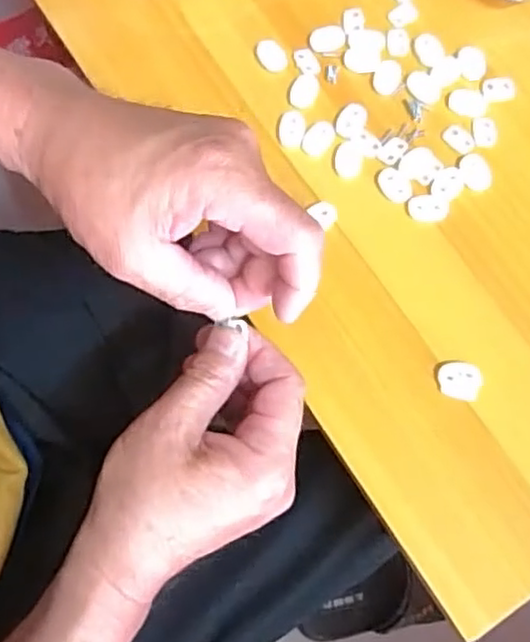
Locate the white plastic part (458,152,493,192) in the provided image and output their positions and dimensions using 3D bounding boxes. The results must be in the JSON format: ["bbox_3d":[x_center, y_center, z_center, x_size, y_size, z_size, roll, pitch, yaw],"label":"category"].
[{"bbox_3d":[0.128,-0.090,0.402,0.018,0.004,0.025,-12,75,-4],"label":"white plastic part"}]

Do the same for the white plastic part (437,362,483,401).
[{"bbox_3d":[0.106,0.032,0.365,0.022,0.005,0.020,0,74,-1],"label":"white plastic part"}]

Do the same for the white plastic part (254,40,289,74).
[{"bbox_3d":[0.004,-0.171,0.430,0.015,0.006,0.023,-40,79,-11],"label":"white plastic part"}]

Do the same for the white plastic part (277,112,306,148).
[{"bbox_3d":[0.017,-0.119,0.411,0.016,0.004,0.024,2,74,0],"label":"white plastic part"}]

